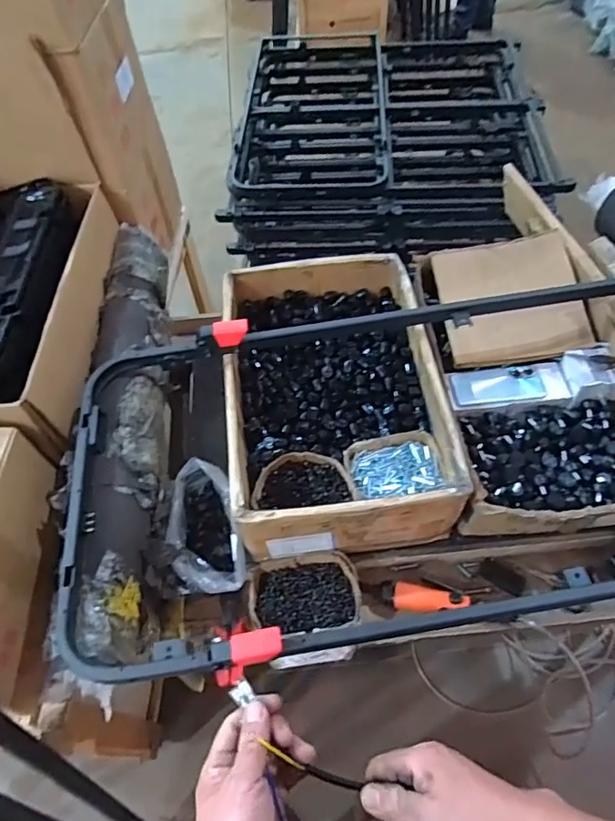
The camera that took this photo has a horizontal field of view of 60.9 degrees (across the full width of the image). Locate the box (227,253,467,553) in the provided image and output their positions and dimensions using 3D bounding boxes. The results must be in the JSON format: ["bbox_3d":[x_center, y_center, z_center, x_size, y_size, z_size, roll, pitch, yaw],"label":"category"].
[{"bbox_3d":[0.038,-0.045,0.935,0.354,0.134,0.553,-8,56,-1],"label":"box"}]

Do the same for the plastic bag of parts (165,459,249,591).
[{"bbox_3d":[-0.170,0.198,0.866,0.106,0.119,0.214,-18,57,-8],"label":"plastic bag of parts"}]

